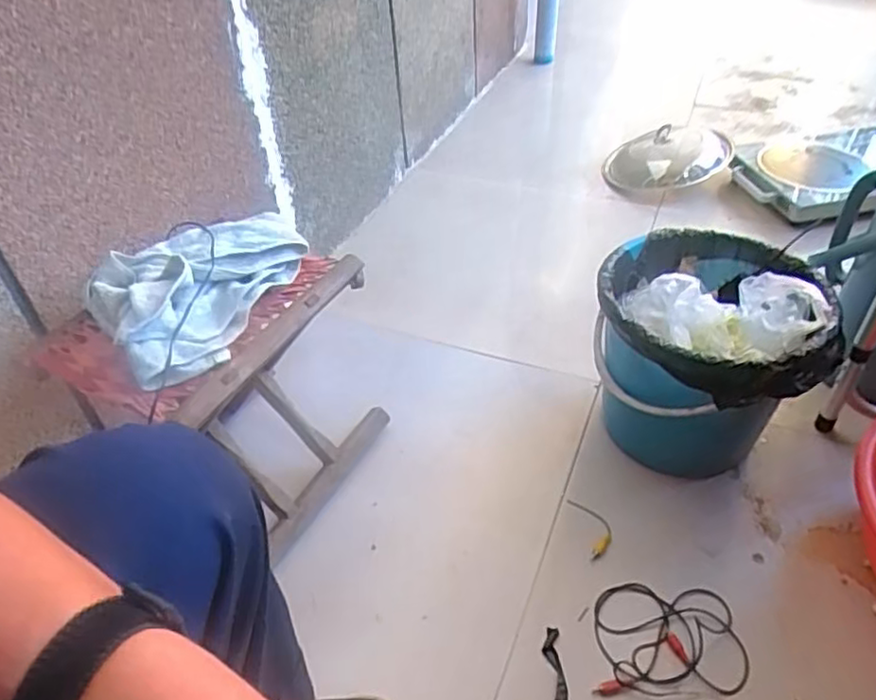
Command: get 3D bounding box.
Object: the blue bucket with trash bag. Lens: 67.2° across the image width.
[{"bbox_3d":[0.348,0.016,0.887,0.271,0.280,0.265,6,42,10],"label":"blue bucket with trash bag"}]

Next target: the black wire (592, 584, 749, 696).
[{"bbox_3d":[0.262,0.325,0.754,0.165,0.011,0.124,0,41,3],"label":"black wire"}]

